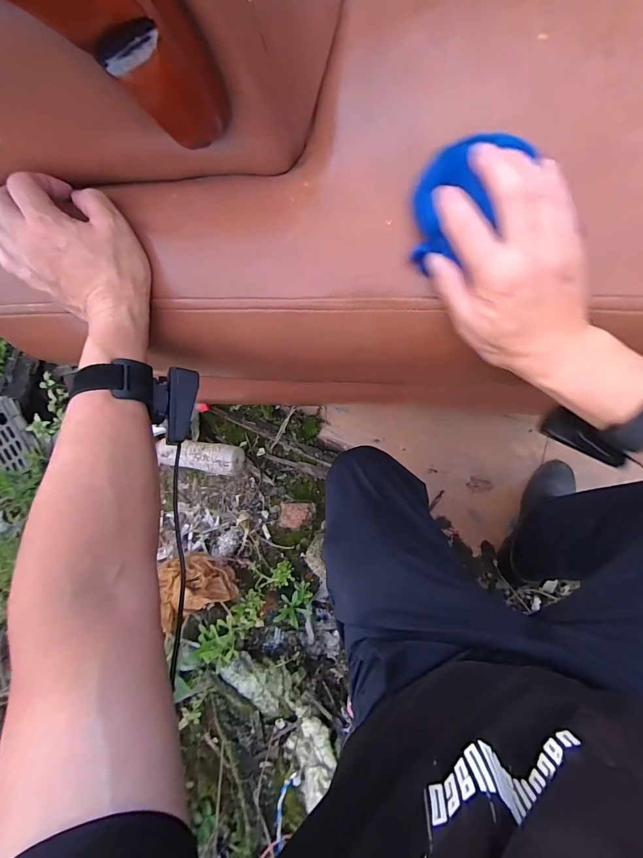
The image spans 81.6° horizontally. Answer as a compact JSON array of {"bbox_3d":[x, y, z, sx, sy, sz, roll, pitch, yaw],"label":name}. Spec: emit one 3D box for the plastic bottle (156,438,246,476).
[{"bbox_3d":[-0.268,0.061,0.821,0.184,0.061,0.062,6,83,6],"label":"plastic bottle"}]

